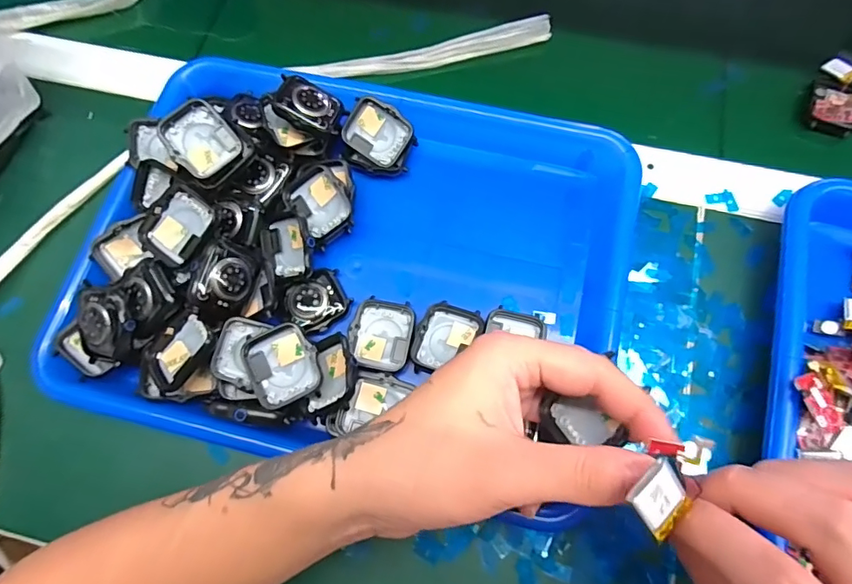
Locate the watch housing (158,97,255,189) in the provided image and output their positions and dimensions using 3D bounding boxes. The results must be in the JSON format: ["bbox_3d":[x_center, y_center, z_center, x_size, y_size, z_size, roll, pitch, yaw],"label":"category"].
[{"bbox_3d":[-0.138,-0.092,0.302,0.040,0.009,0.048,-46,104,-9],"label":"watch housing"}]

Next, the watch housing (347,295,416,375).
[{"bbox_3d":[-0.027,0.027,0.303,0.038,0.009,0.044,13,73,6],"label":"watch housing"}]

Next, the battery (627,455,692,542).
[{"bbox_3d":[0.080,0.071,0.164,0.020,0.004,0.021,-42,103,-18],"label":"battery"}]

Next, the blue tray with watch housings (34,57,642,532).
[{"bbox_3d":[-0.044,-0.023,0.304,0.326,0.052,0.255,13,73,6],"label":"blue tray with watch housings"}]

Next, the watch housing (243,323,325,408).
[{"bbox_3d":[-0.082,0.042,0.277,0.038,0.008,0.041,-28,83,-7],"label":"watch housing"}]

